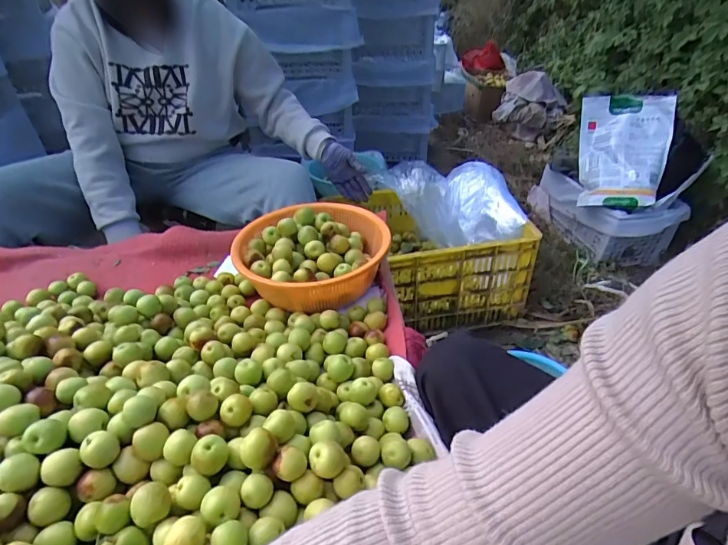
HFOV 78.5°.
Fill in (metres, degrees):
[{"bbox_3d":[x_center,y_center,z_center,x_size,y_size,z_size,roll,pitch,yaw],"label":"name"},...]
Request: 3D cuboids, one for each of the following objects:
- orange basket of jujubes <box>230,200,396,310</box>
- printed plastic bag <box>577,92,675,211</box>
[{"bbox_3d":[-0.091,-0.031,0.794,0.260,0.082,0.254,-4,36,-4],"label":"orange basket of jujubes"},{"bbox_3d":[0.837,-0.401,1.434,0.260,0.043,0.392,5,78,22],"label":"printed plastic bag"}]

